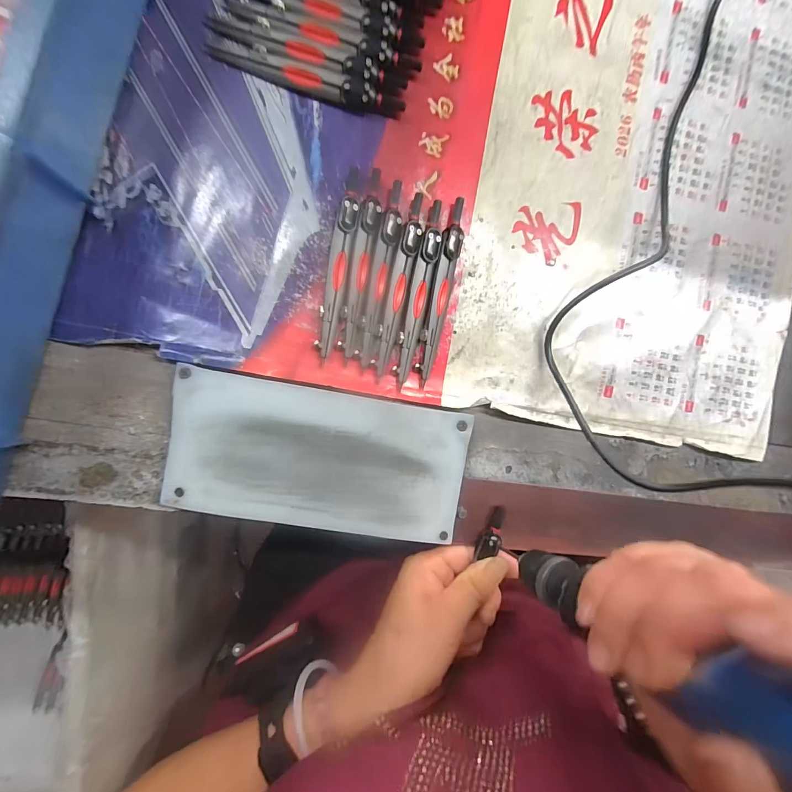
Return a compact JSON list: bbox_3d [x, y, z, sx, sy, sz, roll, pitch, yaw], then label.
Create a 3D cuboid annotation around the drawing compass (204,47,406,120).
[{"bbox_3d":[-0.057,-0.208,0.258,0.128,0.011,0.016,11,90,-9],"label":"drawing compass"}]

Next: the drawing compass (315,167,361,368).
[{"bbox_3d":[-0.038,-0.089,0.264,0.014,0.007,0.131,10,90,-9],"label":"drawing compass"}]

